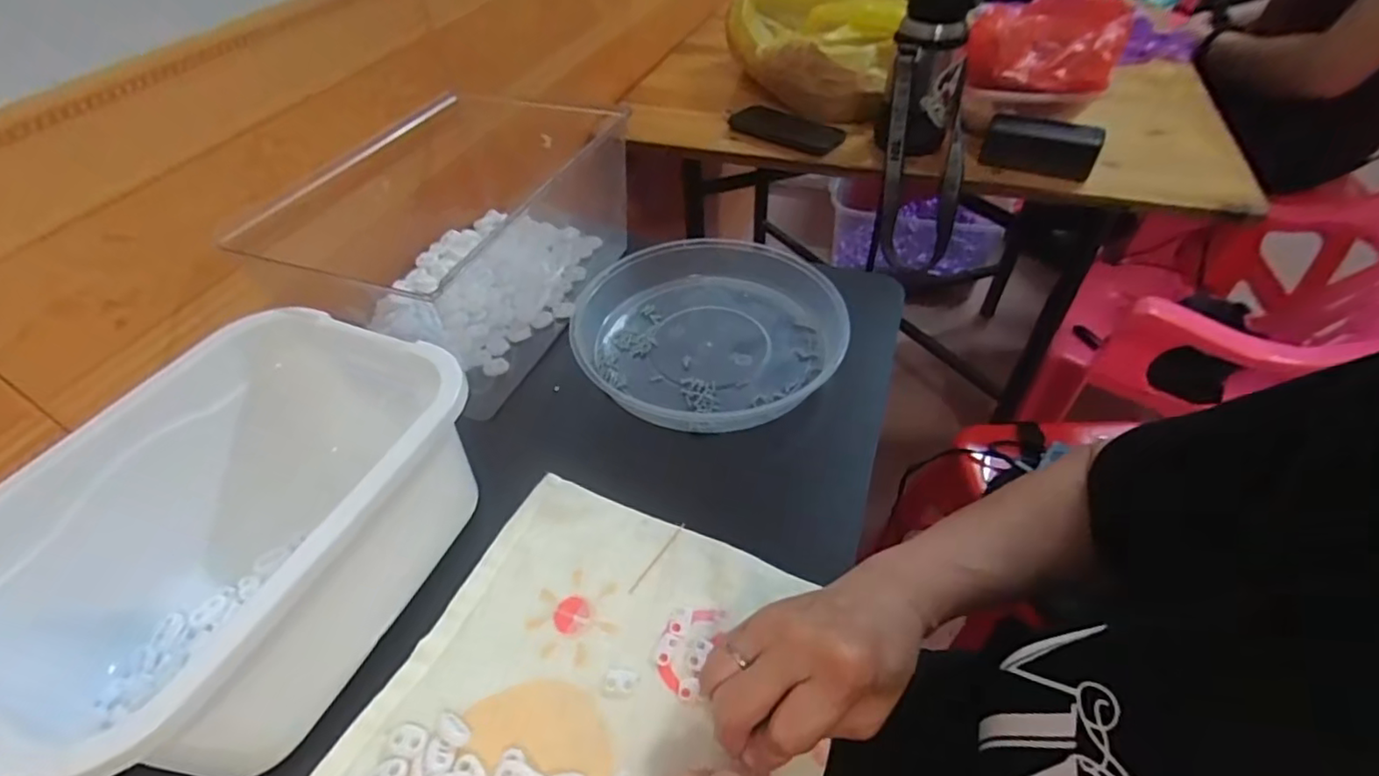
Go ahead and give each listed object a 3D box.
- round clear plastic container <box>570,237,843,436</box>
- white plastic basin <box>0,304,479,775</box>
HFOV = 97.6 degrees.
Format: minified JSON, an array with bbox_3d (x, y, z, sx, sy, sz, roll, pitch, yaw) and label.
[{"bbox_3d":[0.020,-0.060,0.536,0.225,0.045,0.211,-1,47,2],"label":"round clear plastic container"},{"bbox_3d":[-0.256,0.081,0.352,0.170,0.110,0.243,14,49,16],"label":"white plastic basin"}]

